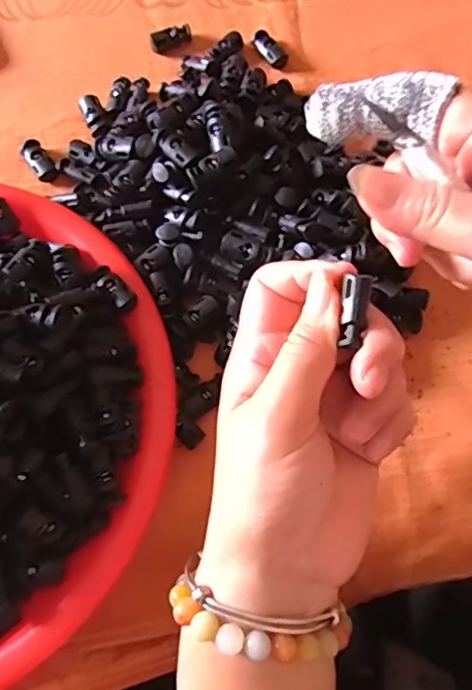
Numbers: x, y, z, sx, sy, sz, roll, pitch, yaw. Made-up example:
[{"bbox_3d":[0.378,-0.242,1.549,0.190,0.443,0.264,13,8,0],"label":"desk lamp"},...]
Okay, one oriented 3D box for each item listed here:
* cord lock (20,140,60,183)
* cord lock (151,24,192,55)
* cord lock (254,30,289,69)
[{"bbox_3d":[-0.120,-0.112,0.341,0.013,0.008,0.031,-34,74,-10],"label":"cord lock"},{"bbox_3d":[-0.042,-0.203,0.372,0.027,0.011,0.012,-28,73,-8],"label":"cord lock"},{"bbox_3d":[0.023,-0.195,0.368,0.015,0.008,0.031,-32,74,-10],"label":"cord lock"}]

